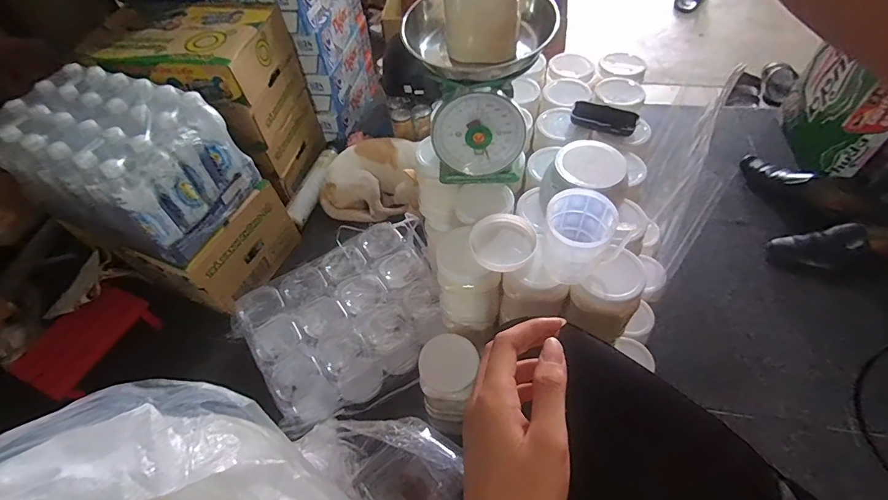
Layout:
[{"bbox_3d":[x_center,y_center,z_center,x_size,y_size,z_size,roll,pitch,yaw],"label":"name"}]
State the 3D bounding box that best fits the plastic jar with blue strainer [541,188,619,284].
[{"bbox_3d":[0.164,-0.012,0.552,0.079,0.100,0.082,-2,54,3],"label":"plastic jar with blue strainer"}]

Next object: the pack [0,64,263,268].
[{"bbox_3d":[-0.639,-0.176,0.887,0.379,0.228,0.252,17,58,16],"label":"pack"}]

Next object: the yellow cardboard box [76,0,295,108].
[{"bbox_3d":[-0.626,-0.463,1.041,0.411,0.108,0.316,5,55,8],"label":"yellow cardboard box"}]

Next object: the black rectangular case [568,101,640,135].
[{"bbox_3d":[0.264,-0.217,0.721,0.104,0.021,0.045,17,57,16],"label":"black rectangular case"}]

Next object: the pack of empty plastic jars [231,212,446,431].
[{"bbox_3d":[-0.192,0.142,0.938,0.412,0.154,0.302,-33,59,-18],"label":"pack of empty plastic jars"}]

